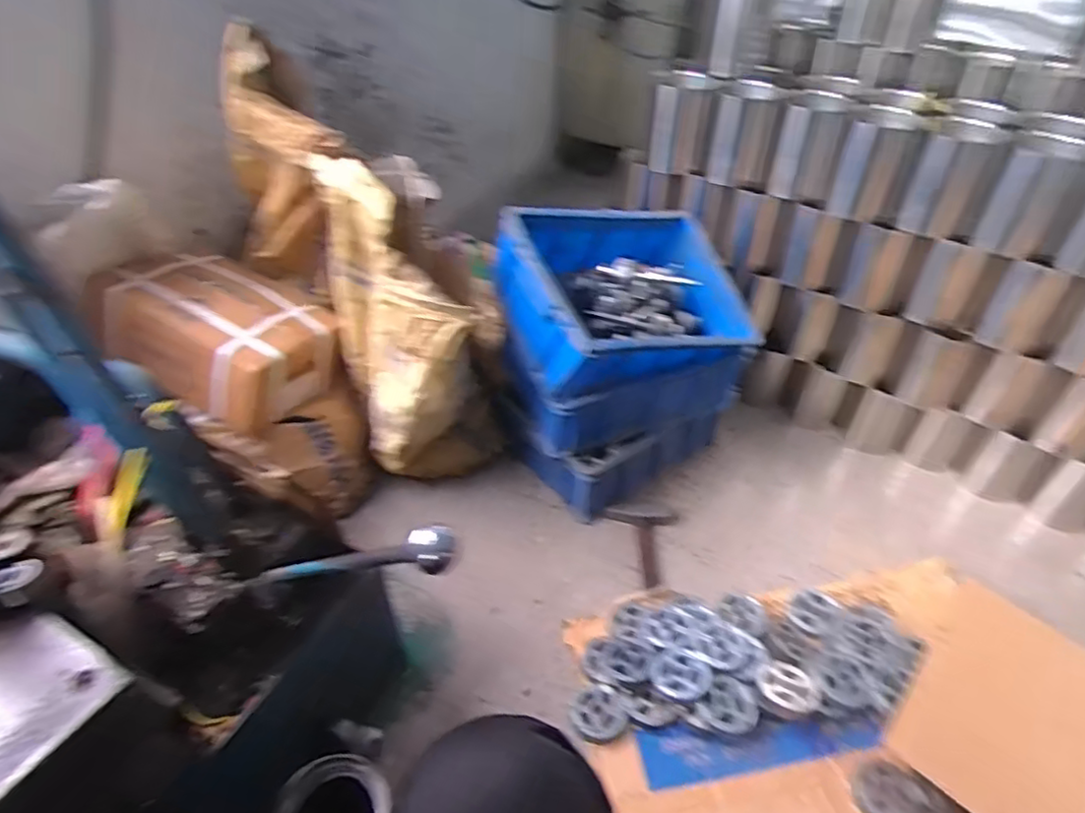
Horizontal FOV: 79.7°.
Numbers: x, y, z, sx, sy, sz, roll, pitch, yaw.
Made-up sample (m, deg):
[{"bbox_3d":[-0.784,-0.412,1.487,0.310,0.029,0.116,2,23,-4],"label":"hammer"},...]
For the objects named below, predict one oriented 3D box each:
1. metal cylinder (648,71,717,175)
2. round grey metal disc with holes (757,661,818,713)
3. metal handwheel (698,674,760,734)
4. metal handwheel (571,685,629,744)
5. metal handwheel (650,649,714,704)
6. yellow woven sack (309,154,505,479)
[{"bbox_3d":[0.276,-0.576,1.327,0.120,0.172,0.092,6,40,7],"label":"metal cylinder"},{"bbox_3d":[0.351,0.398,0.929,0.077,0.017,0.068,18,43,19],"label":"round grey metal disc with holes"},{"bbox_3d":[0.268,0.424,0.920,0.073,0.017,0.071,0,40,0],"label":"metal handwheel"},{"bbox_3d":[0.082,0.448,0.948,0.082,0.024,0.073,-22,45,-25],"label":"metal handwheel"},{"bbox_3d":[0.199,0.390,0.938,0.083,0.019,0.076,0,40,0],"label":"metal handwheel"},{"bbox_3d":[-0.201,-0.074,1.108,0.254,0.567,0.296,-10,41,-12],"label":"yellow woven sack"}]

